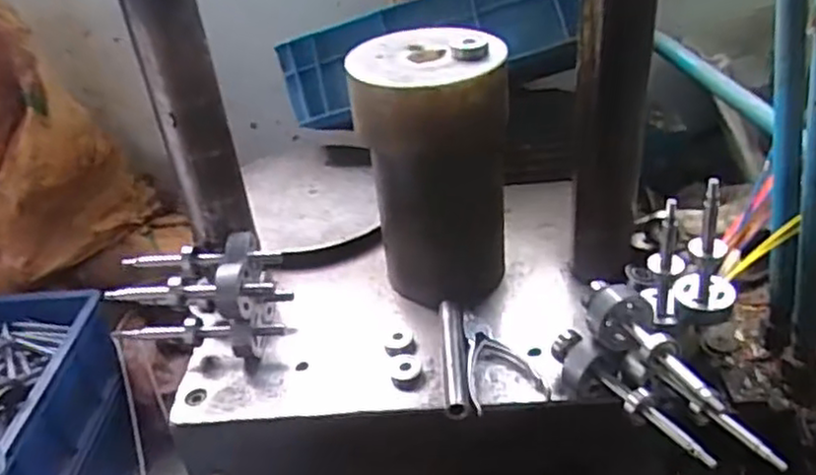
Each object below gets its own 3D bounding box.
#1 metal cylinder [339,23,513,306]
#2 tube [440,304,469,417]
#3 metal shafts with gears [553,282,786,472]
[{"bbox_3d":[0.028,-0.059,0.712,0.142,0.255,0.130,-3,33,4],"label":"metal cylinder"},{"bbox_3d":[0.045,0.111,0.669,0.024,0.020,0.151,-4,33,3],"label":"tube"},{"bbox_3d":[0.196,0.112,0.561,0.076,0.085,0.177,-20,36,-20],"label":"metal shafts with gears"}]

